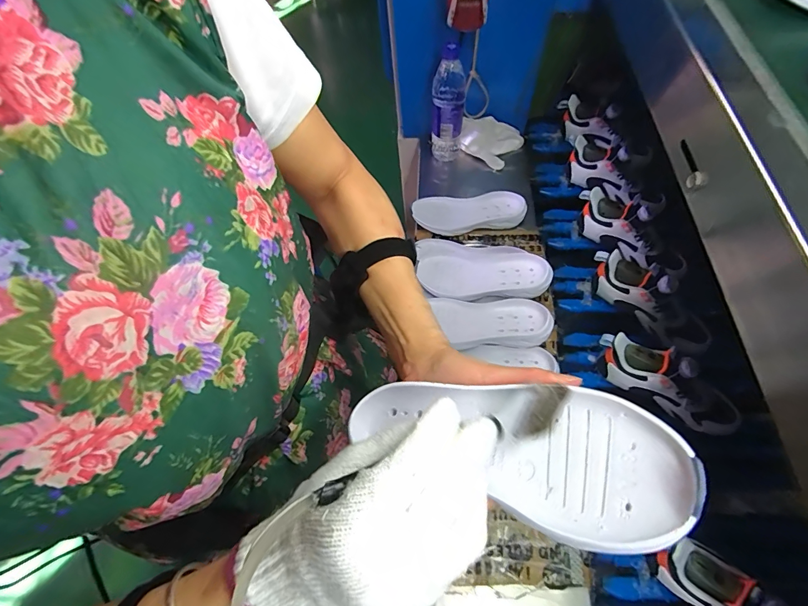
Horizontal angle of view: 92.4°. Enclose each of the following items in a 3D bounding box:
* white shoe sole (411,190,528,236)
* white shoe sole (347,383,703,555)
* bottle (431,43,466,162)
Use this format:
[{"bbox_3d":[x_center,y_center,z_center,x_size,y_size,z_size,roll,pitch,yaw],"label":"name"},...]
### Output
[{"bbox_3d":[0.127,-0.177,0.758,0.214,0.024,0.080,-5,59,1],"label":"white shoe sole"},{"bbox_3d":[0.059,0.086,0.253,0.206,0.030,0.083,8,59,31],"label":"white shoe sole"},{"bbox_3d":[0.086,-0.385,0.768,0.063,0.226,0.052,1,60,5],"label":"bottle"}]

